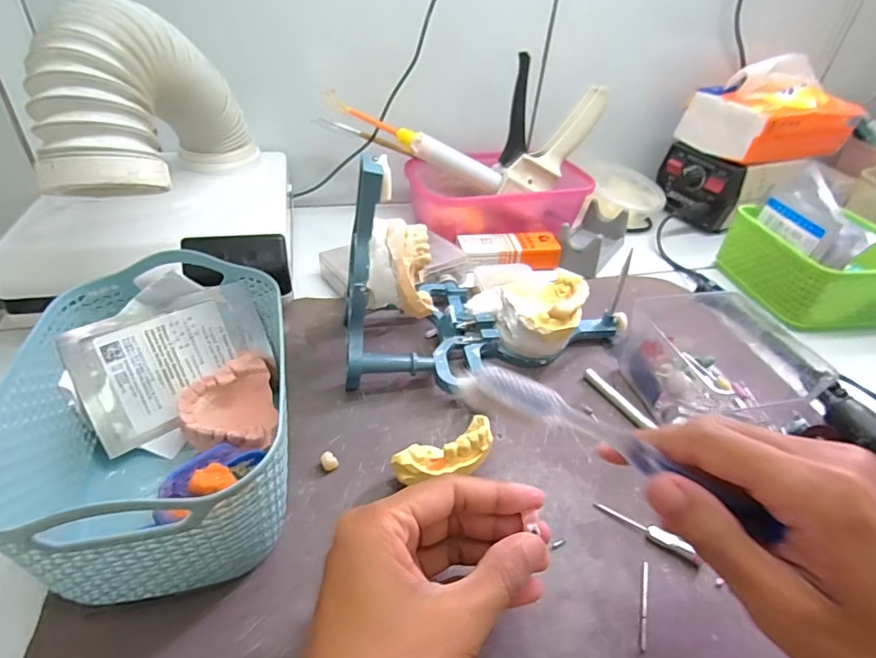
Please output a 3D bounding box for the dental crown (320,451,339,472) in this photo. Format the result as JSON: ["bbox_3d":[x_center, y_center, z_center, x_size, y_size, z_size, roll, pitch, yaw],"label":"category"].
[{"bbox_3d":[-0.065,0.079,0.294,0.009,0.008,0.009,-23,47,-31],"label":"dental crown"}]

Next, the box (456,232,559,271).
[{"bbox_3d":[0.072,-0.077,0.492,0.098,0.025,0.038,-1,39,-9],"label":"box"}]

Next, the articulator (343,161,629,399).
[{"bbox_3d":[0.034,-0.047,0.355,0.211,0.130,0.130,-9,42,-18],"label":"articulator"}]

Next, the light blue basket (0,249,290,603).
[{"bbox_3d":[-0.142,0.048,0.263,0.119,0.083,0.168,-6,40,-14],"label":"light blue basket"}]

